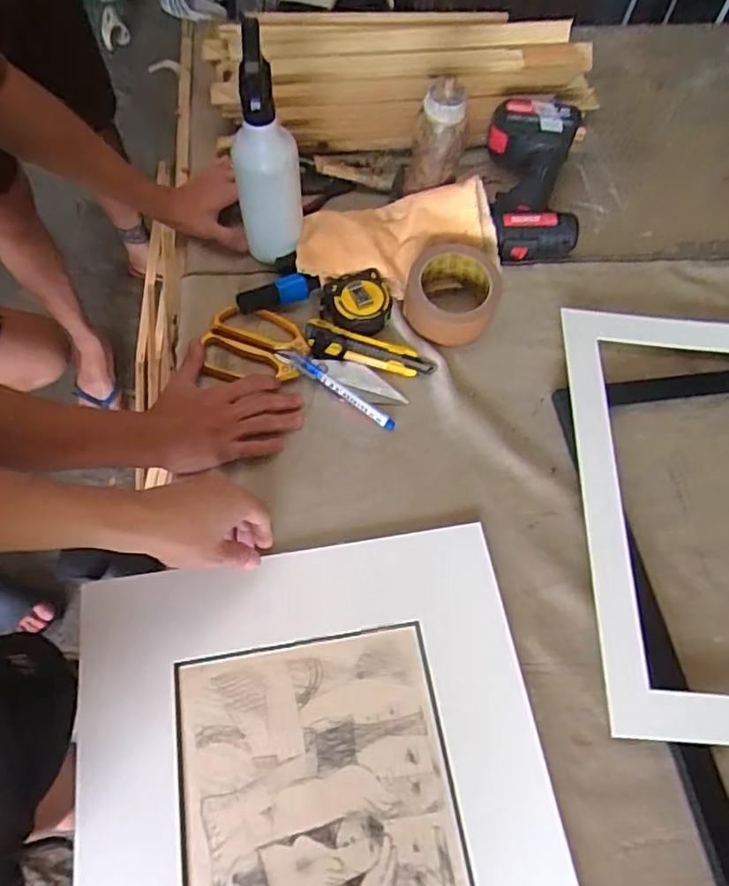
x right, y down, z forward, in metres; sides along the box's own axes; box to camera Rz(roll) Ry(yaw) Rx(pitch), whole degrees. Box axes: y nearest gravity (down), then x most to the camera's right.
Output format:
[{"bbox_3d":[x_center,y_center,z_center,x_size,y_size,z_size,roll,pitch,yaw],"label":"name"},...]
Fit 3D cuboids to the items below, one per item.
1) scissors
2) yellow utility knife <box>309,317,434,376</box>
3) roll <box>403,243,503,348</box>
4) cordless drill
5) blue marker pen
[{"bbox_3d":[-0.063,-0.095,0.667,0.216,0.013,0.088,9,64,1],"label":"scissors"},{"bbox_3d":[0.004,-0.096,0.671,0.144,0.016,0.041,18,64,5],"label":"yellow utility knife"},{"bbox_3d":[0.100,-0.172,0.689,0.100,0.045,0.100,1,64,-3],"label":"roll"},{"bbox_3d":[0.207,-0.314,0.766,0.109,0.090,0.226,6,64,0],"label":"cordless drill"},{"bbox_3d":[-0.030,-0.060,0.646,0.146,0.008,0.014,34,67,13],"label":"blue marker pen"}]

